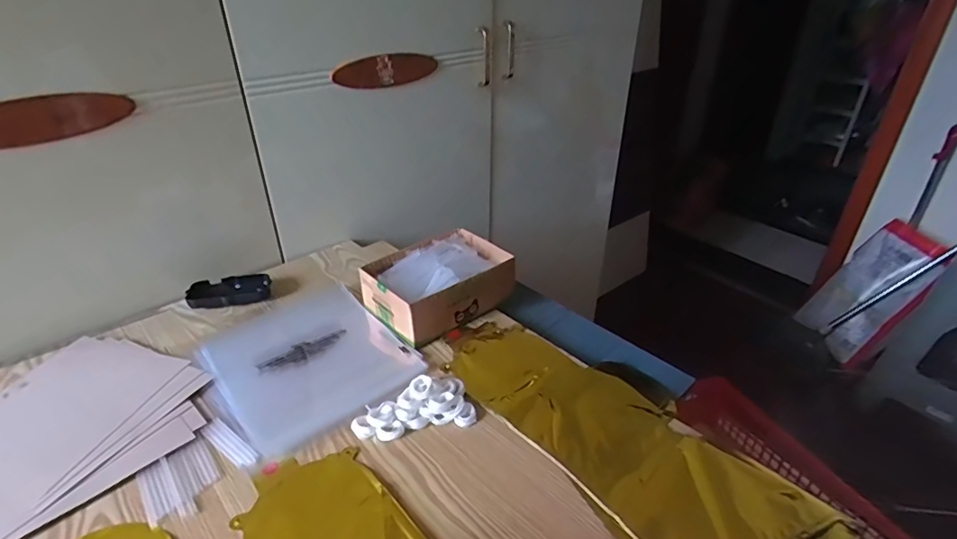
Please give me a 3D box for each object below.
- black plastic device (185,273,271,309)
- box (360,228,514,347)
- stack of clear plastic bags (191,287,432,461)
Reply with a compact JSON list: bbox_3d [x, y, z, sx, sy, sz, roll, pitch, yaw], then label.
[{"bbox_3d":[-0.358,0.031,0.727,0.108,0.021,0.056,-14,35,-23],"label":"black plastic device"},{"bbox_3d":[-0.055,0.016,0.699,0.182,0.072,0.127,-23,39,-33],"label":"box"},{"bbox_3d":[-0.210,0.106,0.624,0.204,0.019,0.231,-25,43,-35],"label":"stack of clear plastic bags"}]

